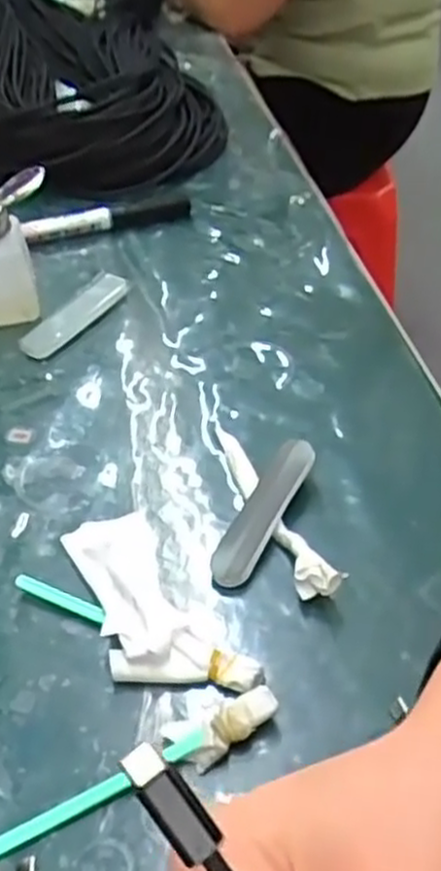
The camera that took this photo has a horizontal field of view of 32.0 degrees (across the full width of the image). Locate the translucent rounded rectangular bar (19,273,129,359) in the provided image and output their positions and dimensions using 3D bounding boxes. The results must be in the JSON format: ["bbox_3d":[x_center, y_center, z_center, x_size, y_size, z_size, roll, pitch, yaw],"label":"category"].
[{"bbox_3d":[-0.096,-0.080,0.500,0.029,0.005,0.086,25,51,25],"label":"translucent rounded rectangular bar"}]

